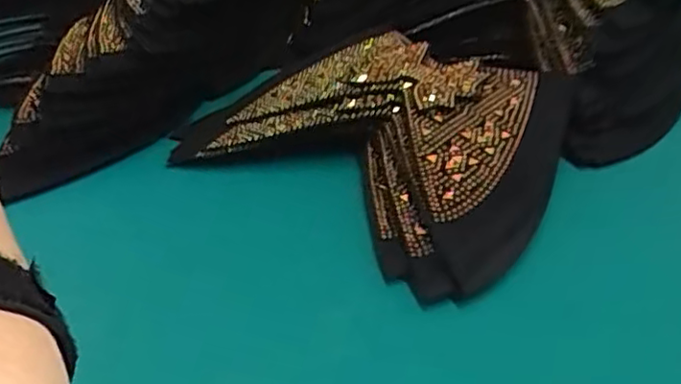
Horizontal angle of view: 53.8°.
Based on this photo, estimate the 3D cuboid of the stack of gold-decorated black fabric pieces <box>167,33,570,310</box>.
[{"bbox_3d":[0.035,-0.035,0.387,0.166,0.046,0.209,-30,39,-33],"label":"stack of gold-decorated black fabric pieces"}]

